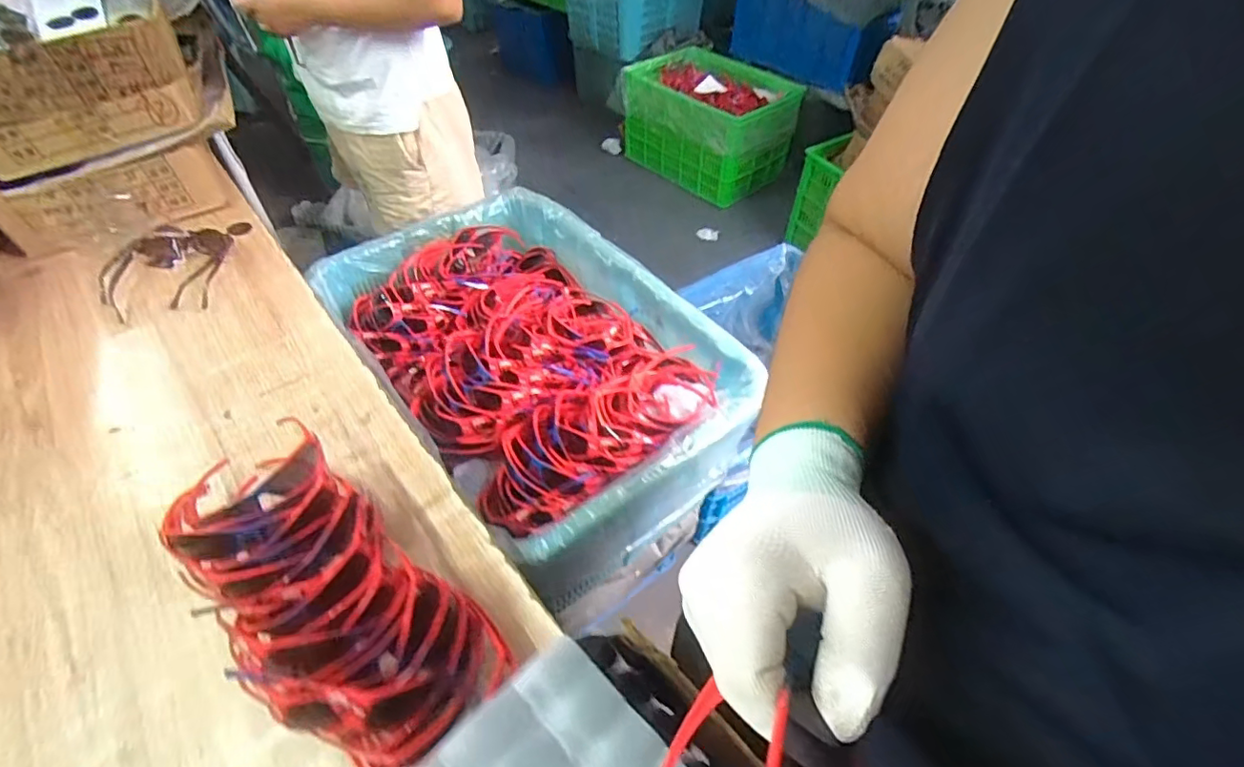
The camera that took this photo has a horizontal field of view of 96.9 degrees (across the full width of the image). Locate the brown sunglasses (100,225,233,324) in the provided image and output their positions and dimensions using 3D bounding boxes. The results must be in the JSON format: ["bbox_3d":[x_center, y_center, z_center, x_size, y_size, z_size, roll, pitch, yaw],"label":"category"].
[{"bbox_3d":[-0.673,-0.165,0.805,0.155,0.036,0.166,-4,50,-5],"label":"brown sunglasses"}]

